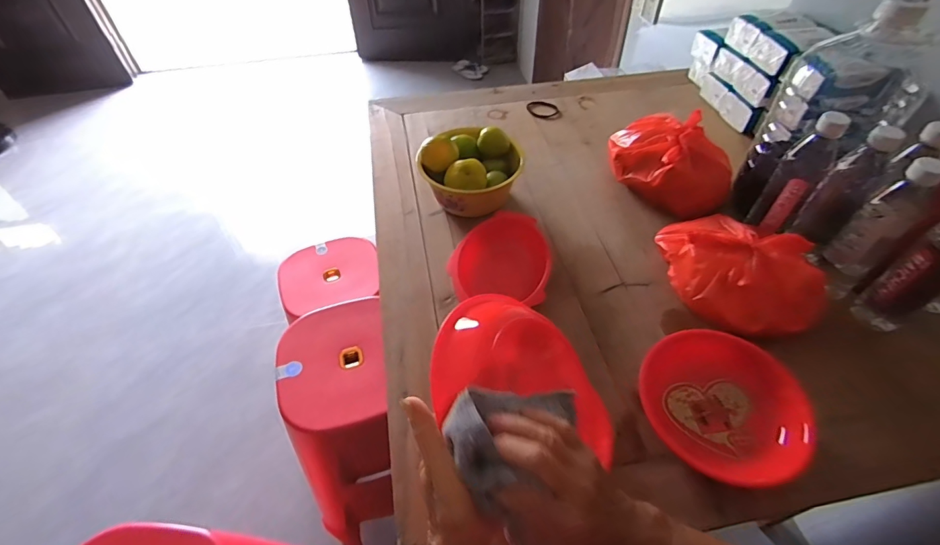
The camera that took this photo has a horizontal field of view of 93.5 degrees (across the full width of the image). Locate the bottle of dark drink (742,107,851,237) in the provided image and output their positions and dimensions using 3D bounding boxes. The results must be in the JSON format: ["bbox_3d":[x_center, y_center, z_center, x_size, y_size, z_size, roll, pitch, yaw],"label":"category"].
[{"bbox_3d":[0.478,-0.135,0.650,0.060,0.203,0.067,27,54,24],"label":"bottle of dark drink"}]

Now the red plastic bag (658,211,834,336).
[{"bbox_3d":[0.393,-0.010,0.652,0.171,0.087,0.232,-29,53,-22],"label":"red plastic bag"}]

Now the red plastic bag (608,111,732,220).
[{"bbox_3d":[0.357,-0.199,0.791,0.146,0.107,0.219,-30,53,-23],"label":"red plastic bag"}]

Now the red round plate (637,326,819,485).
[{"bbox_3d":[0.307,0.158,0.541,0.191,0.040,0.184,34,57,28],"label":"red round plate"}]

